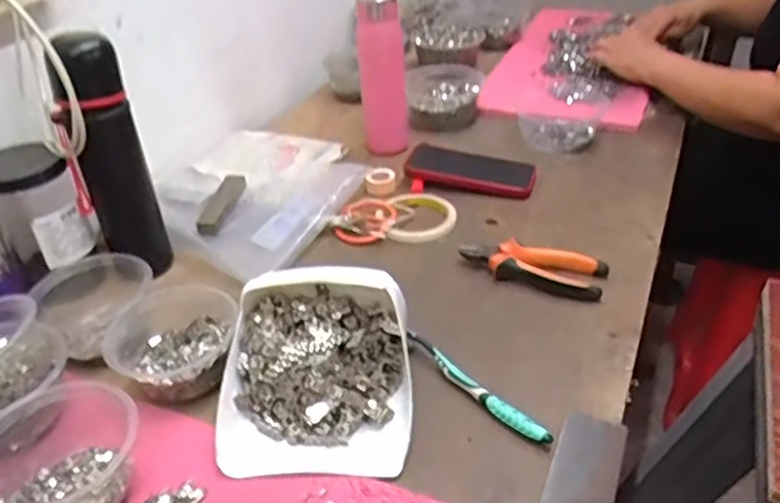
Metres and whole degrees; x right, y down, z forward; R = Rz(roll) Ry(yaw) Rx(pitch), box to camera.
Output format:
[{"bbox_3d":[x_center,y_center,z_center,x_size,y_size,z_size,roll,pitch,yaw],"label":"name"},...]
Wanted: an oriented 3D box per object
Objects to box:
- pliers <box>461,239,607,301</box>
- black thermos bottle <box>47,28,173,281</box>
[{"bbox_3d":[0.150,0.013,0.713,0.147,0.029,0.053,12,37,22],"label":"pliers"},{"bbox_3d":[-0.277,-0.088,0.679,0.063,0.236,0.060,-16,37,-18],"label":"black thermos bottle"}]

